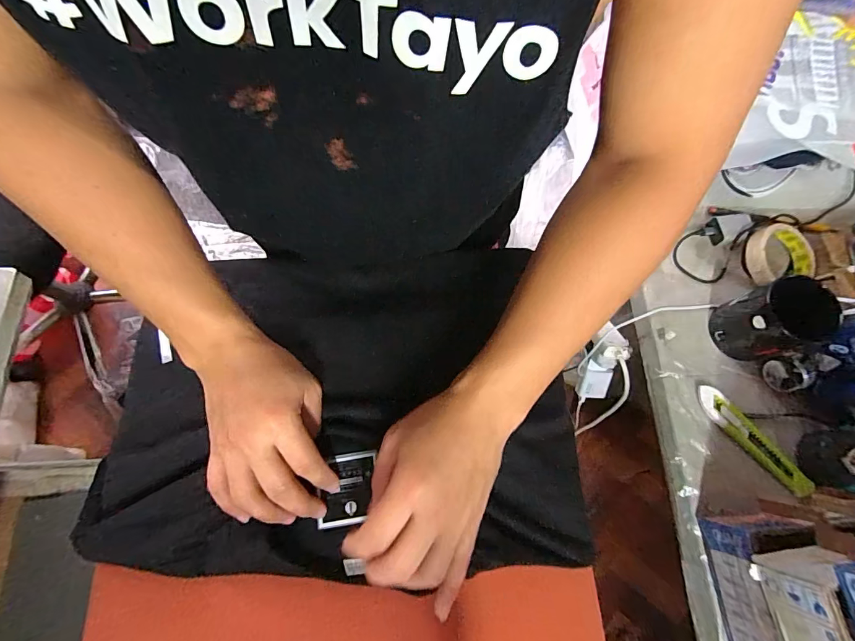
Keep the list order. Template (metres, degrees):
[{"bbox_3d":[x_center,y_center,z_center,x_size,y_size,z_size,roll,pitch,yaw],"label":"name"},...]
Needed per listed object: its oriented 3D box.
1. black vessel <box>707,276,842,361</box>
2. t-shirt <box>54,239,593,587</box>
[{"bbox_3d":[0.411,0.001,0.471,0.080,0.089,0.081,0,72,-1],"label":"black vessel"},{"bbox_3d":[-0.076,0.068,0.358,0.400,0.048,0.293,-5,72,-2],"label":"t-shirt"}]

